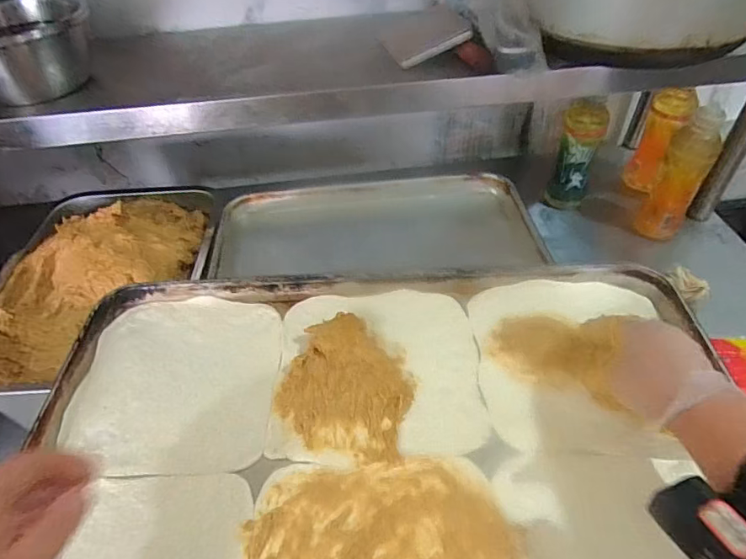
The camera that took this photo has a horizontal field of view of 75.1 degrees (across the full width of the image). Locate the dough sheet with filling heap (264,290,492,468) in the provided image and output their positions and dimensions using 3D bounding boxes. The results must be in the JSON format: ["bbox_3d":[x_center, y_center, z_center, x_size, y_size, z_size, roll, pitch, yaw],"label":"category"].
[{"bbox_3d":[0.004,0.077,0.460,0.189,0.025,0.185,-1,46,1],"label":"dough sheet with filling heap"}]

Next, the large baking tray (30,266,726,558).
[{"bbox_3d":[0.000,0.148,0.397,0.554,0.028,0.398,-2,46,1],"label":"large baking tray"}]

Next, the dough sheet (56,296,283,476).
[{"bbox_3d":[-0.187,0.094,0.471,0.184,0.009,0.189,-2,46,0],"label":"dough sheet"}]

